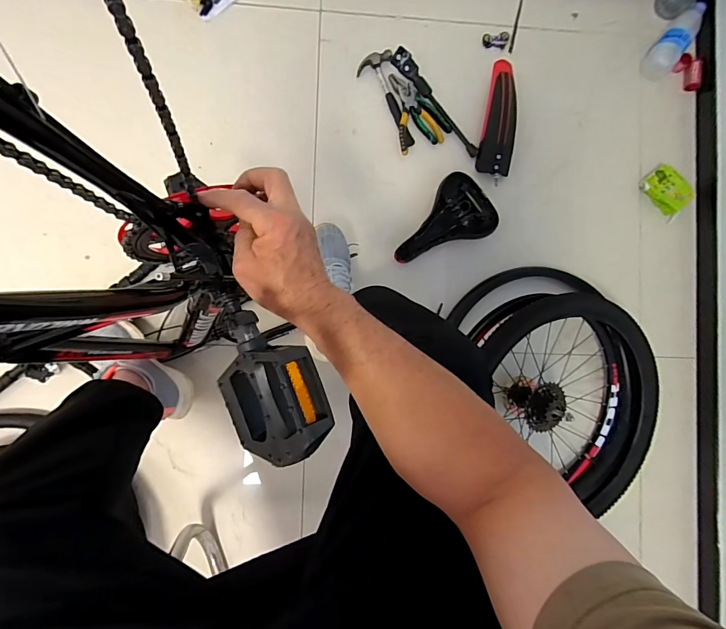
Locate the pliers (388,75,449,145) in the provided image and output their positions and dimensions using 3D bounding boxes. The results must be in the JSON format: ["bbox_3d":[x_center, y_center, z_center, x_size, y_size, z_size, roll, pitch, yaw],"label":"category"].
[{"bbox_3d":[0.126,-0.481,0.928,0.063,0.016,0.178,-43,91,-4],"label":"pliers"}]

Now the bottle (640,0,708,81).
[{"bbox_3d":[0.714,-0.622,0.921,0.069,0.058,0.181,40,86,-1],"label":"bottle"}]

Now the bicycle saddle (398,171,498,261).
[{"bbox_3d":[0.178,-0.209,0.899,0.249,0.072,0.157,-32,90,-4],"label":"bicycle saddle"}]

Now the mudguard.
[{"bbox_3d":[0.319,-0.462,0.923,0.073,0.048,0.283,9,88,-3],"label":"mudguard"}]

